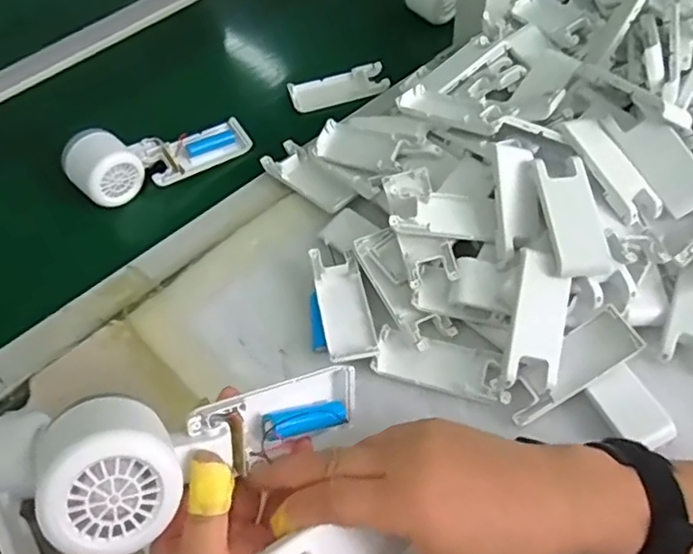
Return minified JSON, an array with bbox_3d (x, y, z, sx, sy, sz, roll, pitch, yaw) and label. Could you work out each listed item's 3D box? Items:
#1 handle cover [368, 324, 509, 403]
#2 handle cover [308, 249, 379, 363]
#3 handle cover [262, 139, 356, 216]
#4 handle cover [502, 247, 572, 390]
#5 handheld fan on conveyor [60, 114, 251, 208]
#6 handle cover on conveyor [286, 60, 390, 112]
[{"bbox_3d":[0.074,0.067,0.472,0.101,0.013,0.038,13,59,12],"label":"handle cover"},{"bbox_3d":[-0.002,0.022,0.496,0.038,0.014,0.101,-11,57,-3],"label":"handle cover"},{"bbox_3d":[-0.035,-0.095,0.574,0.040,0.019,0.107,-37,62,-18],"label":"handle cover"},{"bbox_3d":[0.143,0.031,0.454,0.041,0.014,0.098,8,85,9],"label":"handle cover"},{"bbox_3d":[-0.182,-0.117,0.601,0.171,0.045,0.062,-17,57,-21],"label":"handheld fan on conveyor"},{"bbox_3d":[-0.008,-0.205,0.663,0.104,0.013,0.040,-15,57,-5],"label":"handle cover on conveyor"}]

